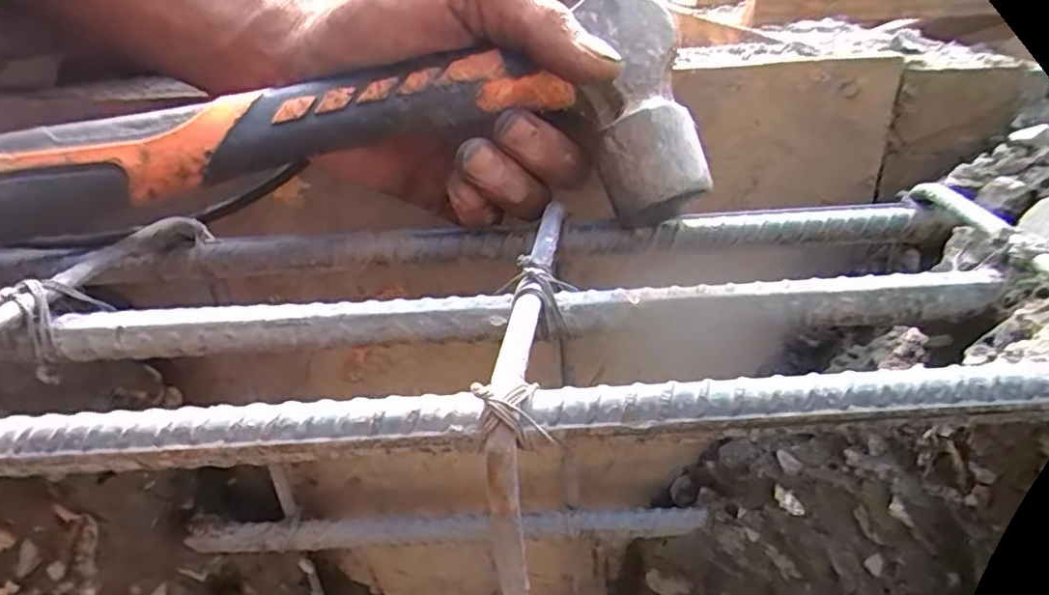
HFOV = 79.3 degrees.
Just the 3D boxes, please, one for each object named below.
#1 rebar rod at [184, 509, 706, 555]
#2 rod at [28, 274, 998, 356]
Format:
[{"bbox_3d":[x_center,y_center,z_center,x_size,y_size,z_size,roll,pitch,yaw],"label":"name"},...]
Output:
[{"bbox_3d":[-0.043,0.123,0.339,0.268,0.015,0.014,-3,28,0],"label":"rebar rod"},{"bbox_3d":[-0.002,0.002,0.193,0.275,0.013,0.012,-3,28,1],"label":"rod"}]

